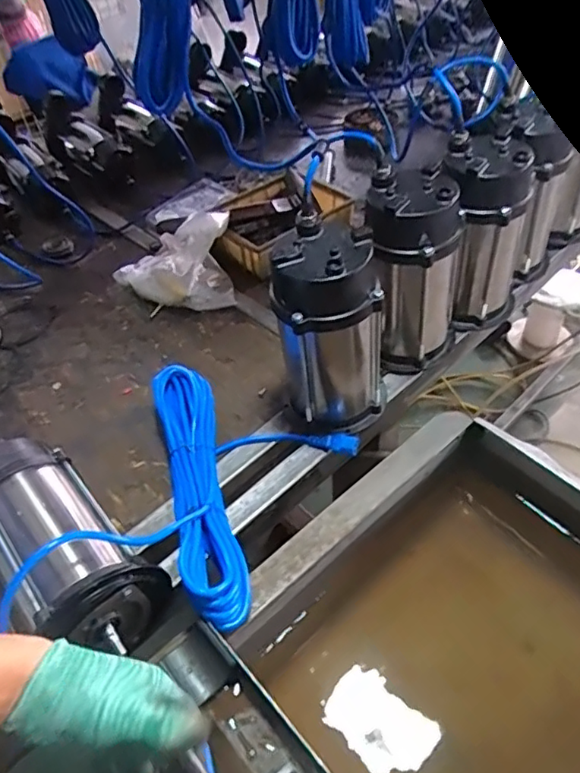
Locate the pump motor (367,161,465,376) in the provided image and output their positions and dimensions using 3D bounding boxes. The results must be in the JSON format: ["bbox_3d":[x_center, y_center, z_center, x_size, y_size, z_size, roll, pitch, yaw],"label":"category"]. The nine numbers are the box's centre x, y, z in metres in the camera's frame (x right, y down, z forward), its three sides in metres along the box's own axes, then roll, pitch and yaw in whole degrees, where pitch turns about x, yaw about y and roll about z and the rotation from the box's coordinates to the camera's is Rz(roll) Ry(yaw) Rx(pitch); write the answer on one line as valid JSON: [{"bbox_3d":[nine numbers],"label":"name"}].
[{"bbox_3d":[0.165,-0.147,0.769,0.126,0.254,0.105,8,48,13],"label":"pump motor"}]

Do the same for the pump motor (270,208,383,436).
[{"bbox_3d":[0.051,-0.056,0.704,0.127,0.262,0.111,4,48,9],"label":"pump motor"}]

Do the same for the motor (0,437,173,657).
[{"bbox_3d":[-0.250,0.168,0.610,0.120,0.120,0.251,-36,54,-25],"label":"motor"}]

